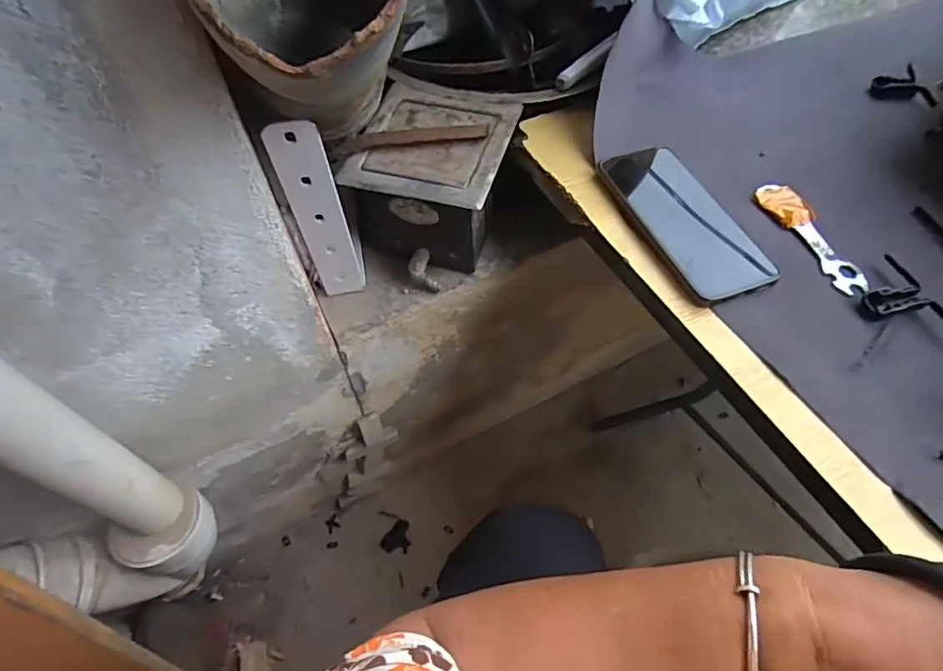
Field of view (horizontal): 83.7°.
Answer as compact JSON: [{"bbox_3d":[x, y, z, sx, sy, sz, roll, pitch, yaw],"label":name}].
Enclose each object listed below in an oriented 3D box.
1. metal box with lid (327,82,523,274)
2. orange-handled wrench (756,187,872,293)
[{"bbox_3d":[-0.041,-0.151,0.520,0.147,0.113,0.145,13,58,9],"label":"metal box with lid"},{"bbox_3d":[0.287,-0.086,0.443,0.038,0.006,0.125,-17,59,-10],"label":"orange-handled wrench"}]

